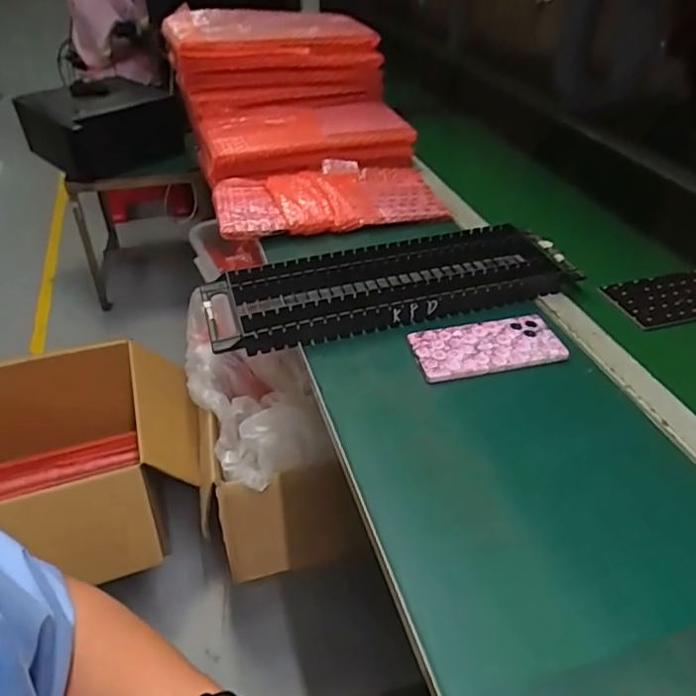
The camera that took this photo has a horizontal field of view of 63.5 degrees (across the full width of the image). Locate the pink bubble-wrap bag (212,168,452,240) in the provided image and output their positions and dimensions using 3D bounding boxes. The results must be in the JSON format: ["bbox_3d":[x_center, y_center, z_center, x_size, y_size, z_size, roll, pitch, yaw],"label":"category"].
[{"bbox_3d":[-0.031,-0.238,0.875,0.351,0.043,0.171,-12,41,-14],"label":"pink bubble-wrap bag"}]

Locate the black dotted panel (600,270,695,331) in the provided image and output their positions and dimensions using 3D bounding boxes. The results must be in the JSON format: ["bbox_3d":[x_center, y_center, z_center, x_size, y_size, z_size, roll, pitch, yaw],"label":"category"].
[{"bbox_3d":[0.419,-0.063,0.714,0.170,0.011,0.102,-13,42,-15],"label":"black dotted panel"}]

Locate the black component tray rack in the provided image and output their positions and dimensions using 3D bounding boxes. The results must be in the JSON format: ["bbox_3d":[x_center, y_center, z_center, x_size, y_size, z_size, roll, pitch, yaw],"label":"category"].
[{"bbox_3d":[0.050,-0.085,0.708,0.447,0.034,0.146,-12,41,-16],"label":"black component tray rack"}]

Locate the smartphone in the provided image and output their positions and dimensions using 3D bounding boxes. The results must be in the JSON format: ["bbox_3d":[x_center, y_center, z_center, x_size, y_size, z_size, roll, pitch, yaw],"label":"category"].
[{"bbox_3d":[0.154,-0.002,0.624,0.166,0.011,0.074,-9,41,-12],"label":"smartphone"}]

